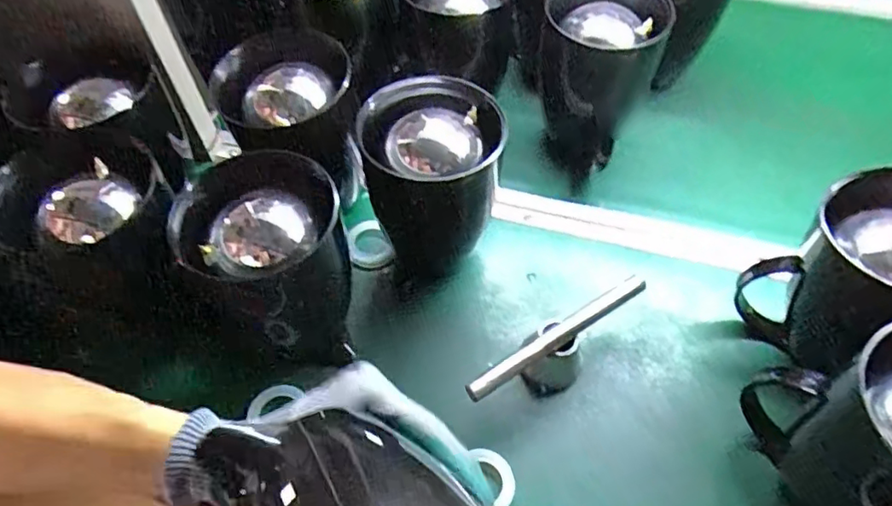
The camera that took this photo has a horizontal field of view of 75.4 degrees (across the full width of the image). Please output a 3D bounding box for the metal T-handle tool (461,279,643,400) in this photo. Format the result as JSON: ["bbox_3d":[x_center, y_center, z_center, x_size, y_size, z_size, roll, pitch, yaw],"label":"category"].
[{"bbox_3d":[0.107,0.092,0.533,0.196,0.071,0.038,-27,59,-17],"label":"metal T-handle tool"}]

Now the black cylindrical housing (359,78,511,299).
[{"bbox_3d":[-0.011,-0.058,0.565,0.123,0.183,0.111,-7,55,-4],"label":"black cylindrical housing"}]

